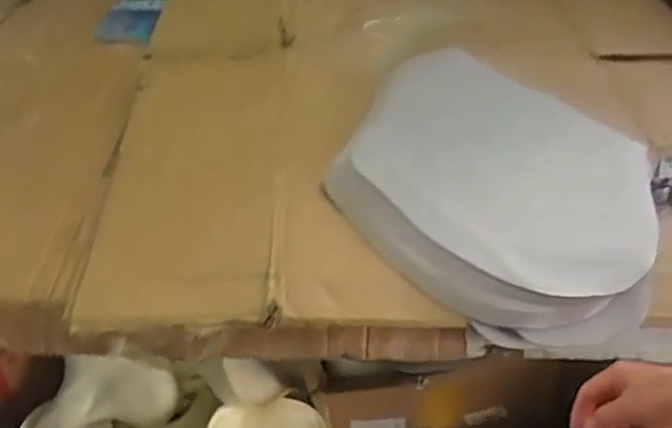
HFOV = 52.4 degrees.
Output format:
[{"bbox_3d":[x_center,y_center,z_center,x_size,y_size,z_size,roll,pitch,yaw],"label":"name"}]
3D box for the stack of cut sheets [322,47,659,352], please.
[{"bbox_3d":[0.223,-0.035,0.938,0.428,0.116,0.488,19,42,21],"label":"stack of cut sheets"}]

